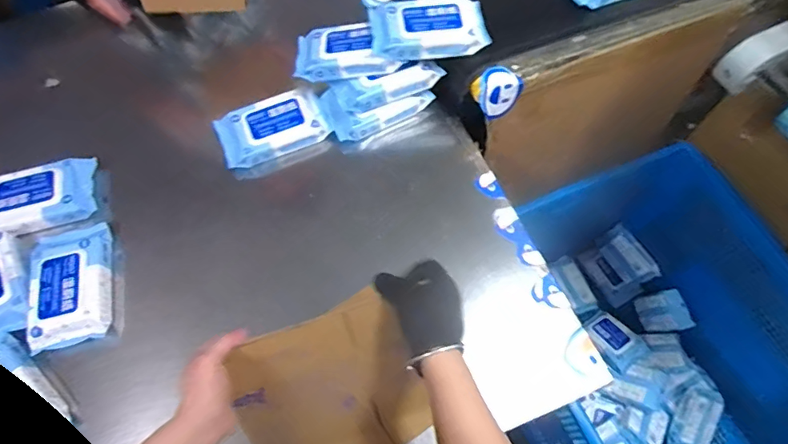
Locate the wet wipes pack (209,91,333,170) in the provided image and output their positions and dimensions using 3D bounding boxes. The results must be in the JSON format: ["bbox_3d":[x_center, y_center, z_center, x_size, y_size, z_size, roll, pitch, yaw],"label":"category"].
[{"bbox_3d":[-0.209,-0.166,0.829,0.186,0.043,0.112,-24,66,-10],"label":"wet wipes pack"}]

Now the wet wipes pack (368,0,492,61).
[{"bbox_3d":[0.058,-0.315,0.788,0.186,0.052,0.107,-10,65,-3],"label":"wet wipes pack"}]

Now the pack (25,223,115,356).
[{"bbox_3d":[-0.473,0.090,0.706,0.096,0.041,0.179,-12,65,-4],"label":"pack"}]

